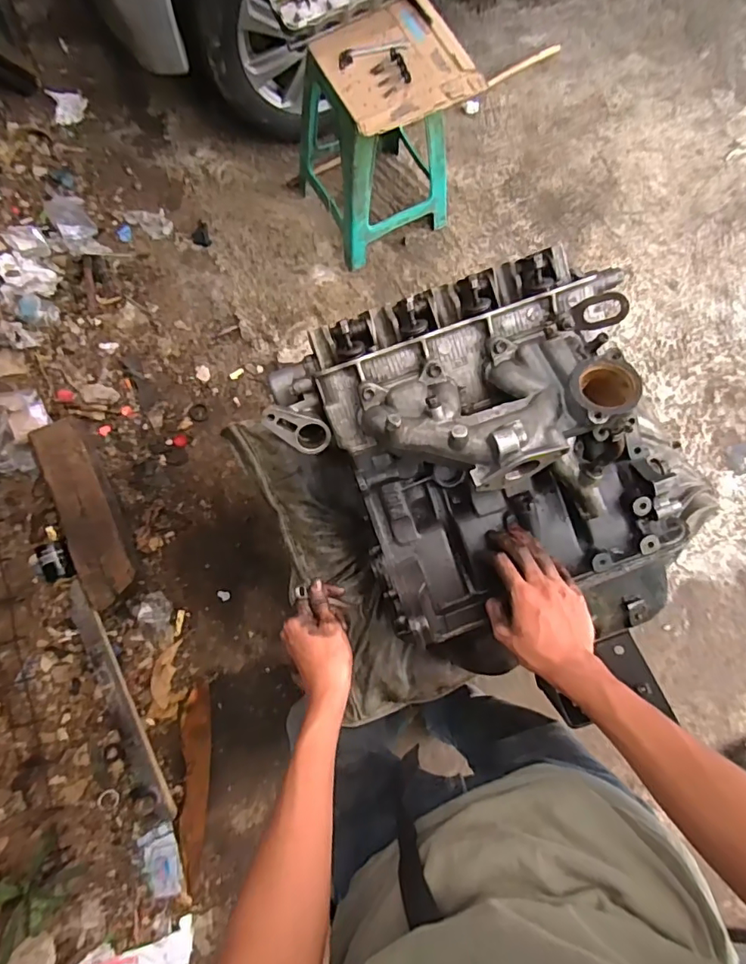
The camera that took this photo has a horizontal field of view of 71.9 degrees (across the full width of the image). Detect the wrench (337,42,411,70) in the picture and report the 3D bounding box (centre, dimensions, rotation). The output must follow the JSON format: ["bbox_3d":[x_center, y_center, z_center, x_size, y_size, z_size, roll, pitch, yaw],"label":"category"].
[{"bbox_3d":[0.002,-0.900,1.075,0.159,0.009,0.042,-20,78,-4],"label":"wrench"}]

